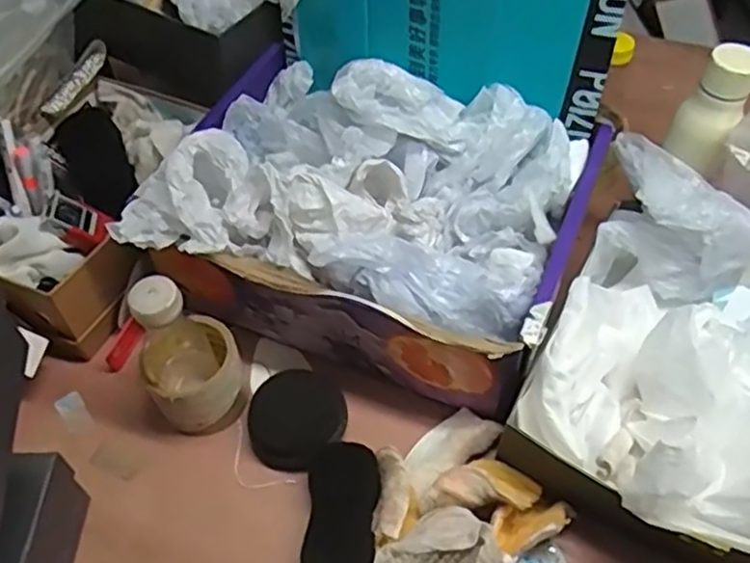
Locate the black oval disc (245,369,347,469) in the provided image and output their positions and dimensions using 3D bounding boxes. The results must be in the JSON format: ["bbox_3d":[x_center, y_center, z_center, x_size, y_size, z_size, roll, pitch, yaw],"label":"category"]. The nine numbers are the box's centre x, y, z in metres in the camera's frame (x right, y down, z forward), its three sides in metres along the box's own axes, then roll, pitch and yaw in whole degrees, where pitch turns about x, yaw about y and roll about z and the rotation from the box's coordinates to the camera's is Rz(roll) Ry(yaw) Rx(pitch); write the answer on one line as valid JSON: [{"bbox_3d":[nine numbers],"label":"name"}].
[{"bbox_3d":[-0.075,0.131,0.690,0.090,0.022,0.097,31,60,23],"label":"black oval disc"}]

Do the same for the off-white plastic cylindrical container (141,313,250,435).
[{"bbox_3d":[-0.171,0.089,0.683,0.084,0.081,0.080,-1,53,1],"label":"off-white plastic cylindrical container"}]

